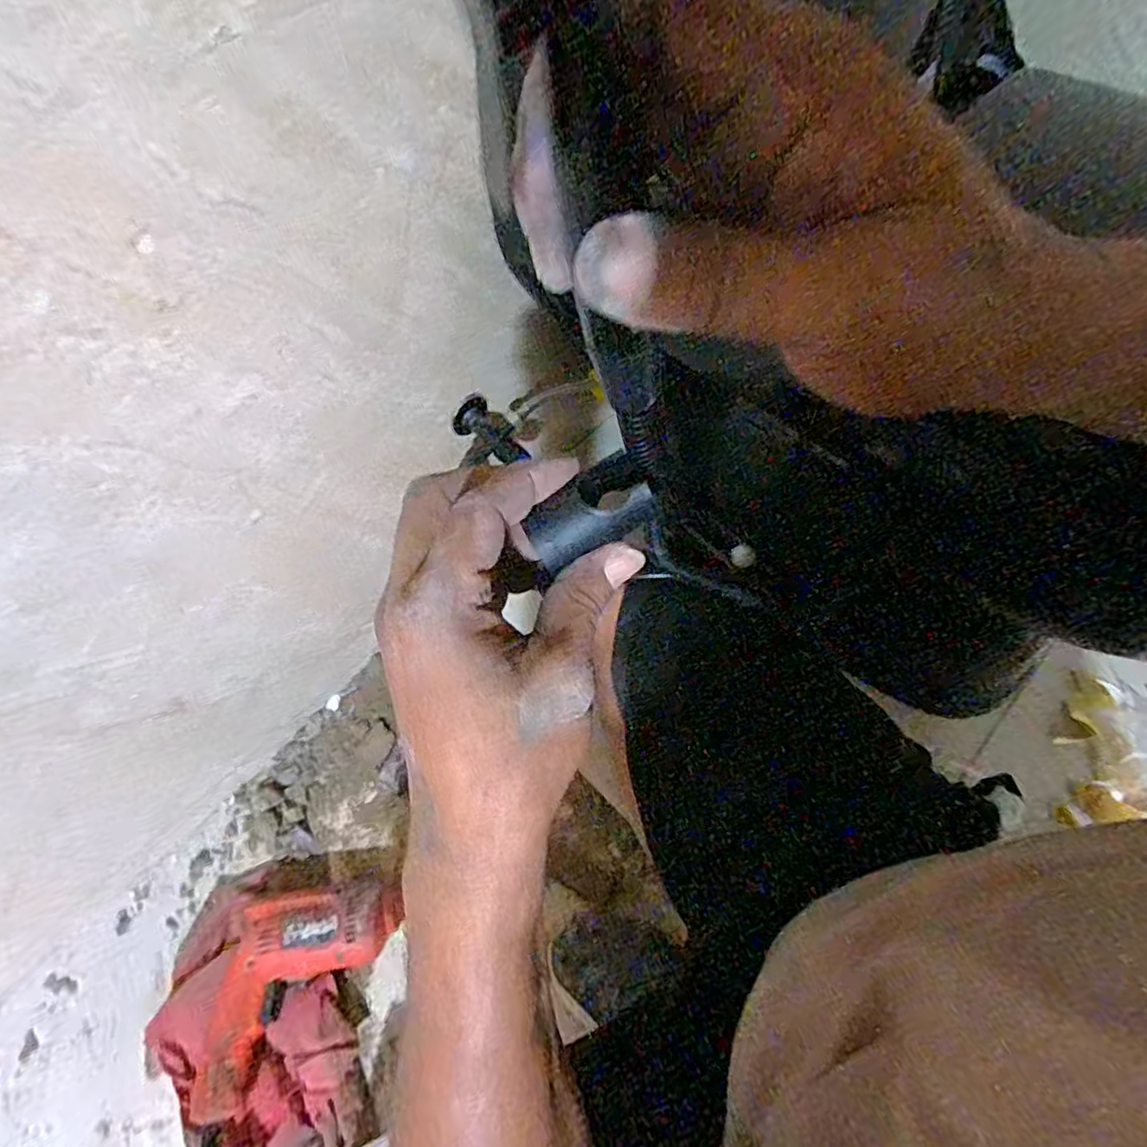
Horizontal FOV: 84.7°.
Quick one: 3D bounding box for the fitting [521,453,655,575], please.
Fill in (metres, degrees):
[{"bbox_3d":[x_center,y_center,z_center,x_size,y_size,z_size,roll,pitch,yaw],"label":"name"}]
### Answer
[{"bbox_3d":[0.006,-0.023,0.246,0.049,0.022,0.024,-26,66,-14],"label":"fitting"}]

